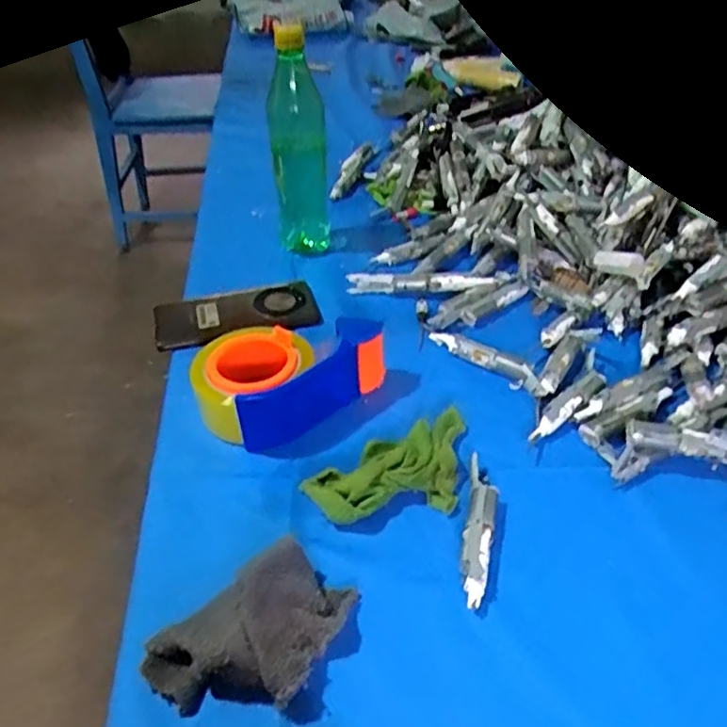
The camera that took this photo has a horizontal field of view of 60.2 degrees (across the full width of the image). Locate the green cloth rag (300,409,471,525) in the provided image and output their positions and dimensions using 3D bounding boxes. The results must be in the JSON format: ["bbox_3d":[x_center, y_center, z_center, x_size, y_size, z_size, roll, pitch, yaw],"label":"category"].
[{"bbox_3d":[0.026,0.081,0.483,0.139,0.023,0.079,-13,42,-16],"label":"green cloth rag"}]

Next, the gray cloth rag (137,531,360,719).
[{"bbox_3d":[-0.063,0.166,0.382,0.126,0.036,0.080,-27,47,-29],"label":"gray cloth rag"}]

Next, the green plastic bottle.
[{"bbox_3d":[-0.071,-0.240,0.704,0.053,0.239,0.055,4,40,4],"label":"green plastic bottle"}]

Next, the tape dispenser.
[{"bbox_3d":[-0.069,0.005,0.551,0.155,0.057,0.099,-27,47,-29],"label":"tape dispenser"}]

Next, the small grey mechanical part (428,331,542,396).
[{"bbox_3d":[0.113,-0.006,0.588,0.118,0.012,0.021,29,48,30],"label":"small grey mechanical part"}]

